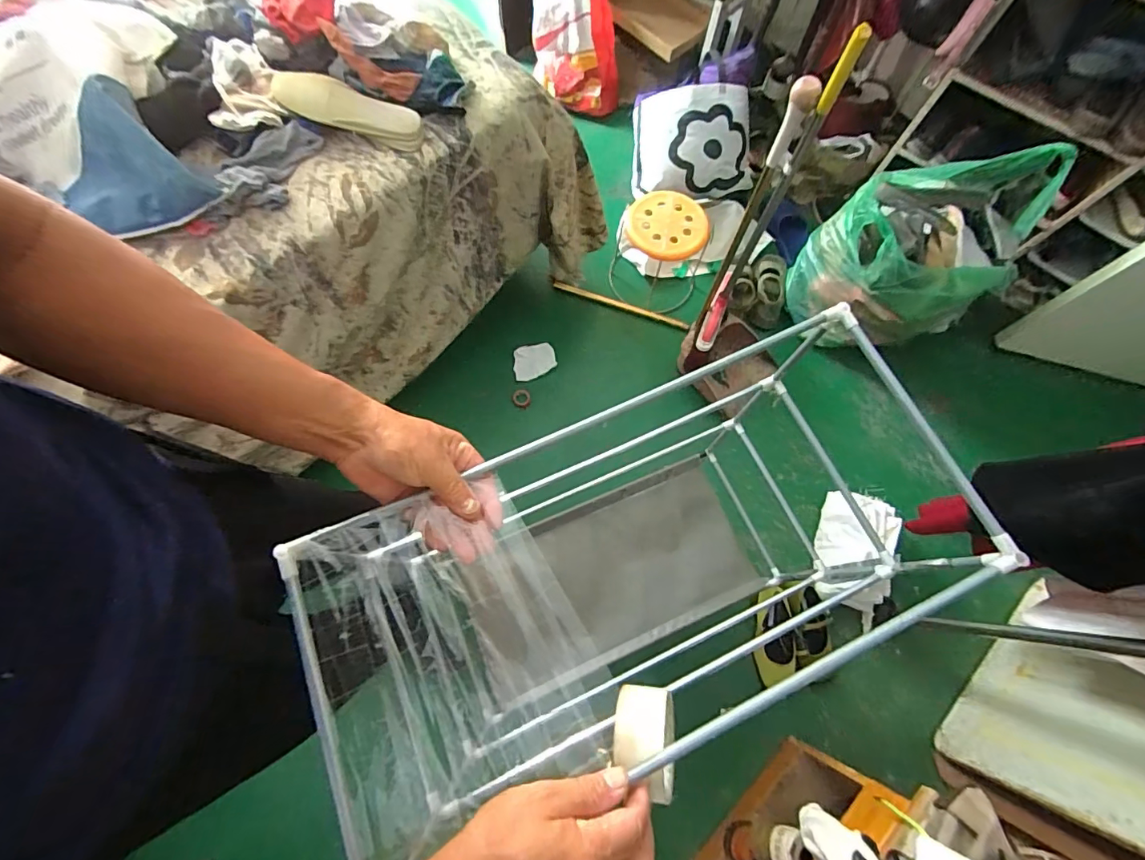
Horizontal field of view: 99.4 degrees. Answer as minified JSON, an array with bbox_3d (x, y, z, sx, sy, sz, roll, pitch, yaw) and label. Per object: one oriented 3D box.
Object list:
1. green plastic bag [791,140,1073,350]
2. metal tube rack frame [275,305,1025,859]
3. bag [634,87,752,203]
[{"bbox_3d":[0.918,-0.475,1.327,0.484,0.402,0.382,-14,71,-6],"label":"green plastic bag"},{"bbox_3d":[0.063,0.184,0.674,0.583,0.551,0.297,-23,72,-9],"label":"metal tube rack frame"},{"bbox_3d":[0.363,-0.863,1.468,0.359,0.288,0.098,-1,31,7],"label":"bag"}]

